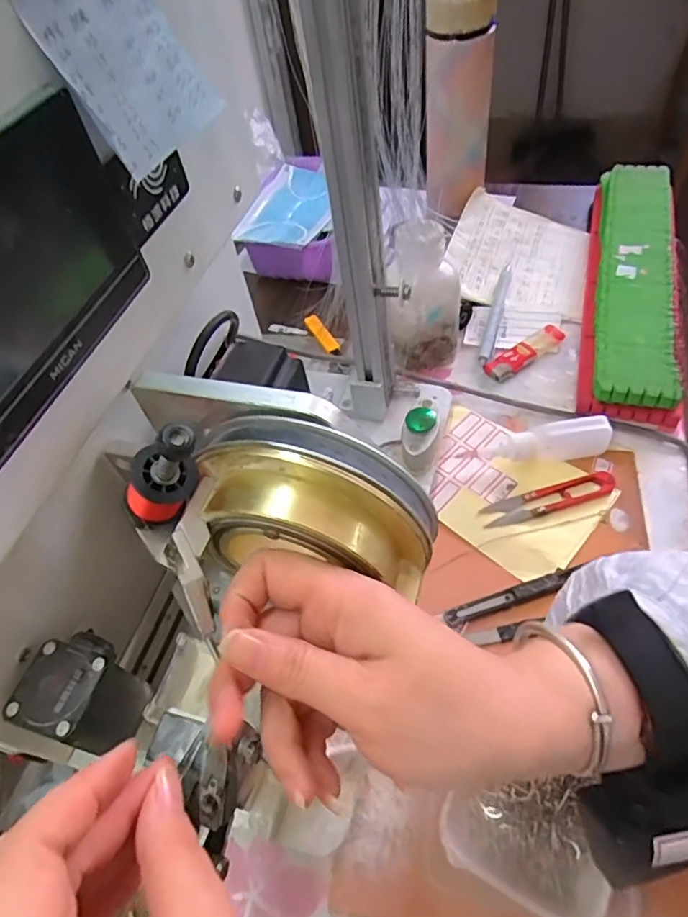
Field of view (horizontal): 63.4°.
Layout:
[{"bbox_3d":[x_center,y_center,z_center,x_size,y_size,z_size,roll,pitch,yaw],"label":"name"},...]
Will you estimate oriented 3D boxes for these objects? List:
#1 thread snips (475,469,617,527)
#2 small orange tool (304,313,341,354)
[{"bbox_3d":[0.154,0.030,0.418,0.098,0.011,0.022,-16,52,-4],"label":"thread snips"},{"bbox_3d":[-0.023,-0.127,0.566,0.013,0.014,0.055,-27,54,-12],"label":"small orange tool"}]

